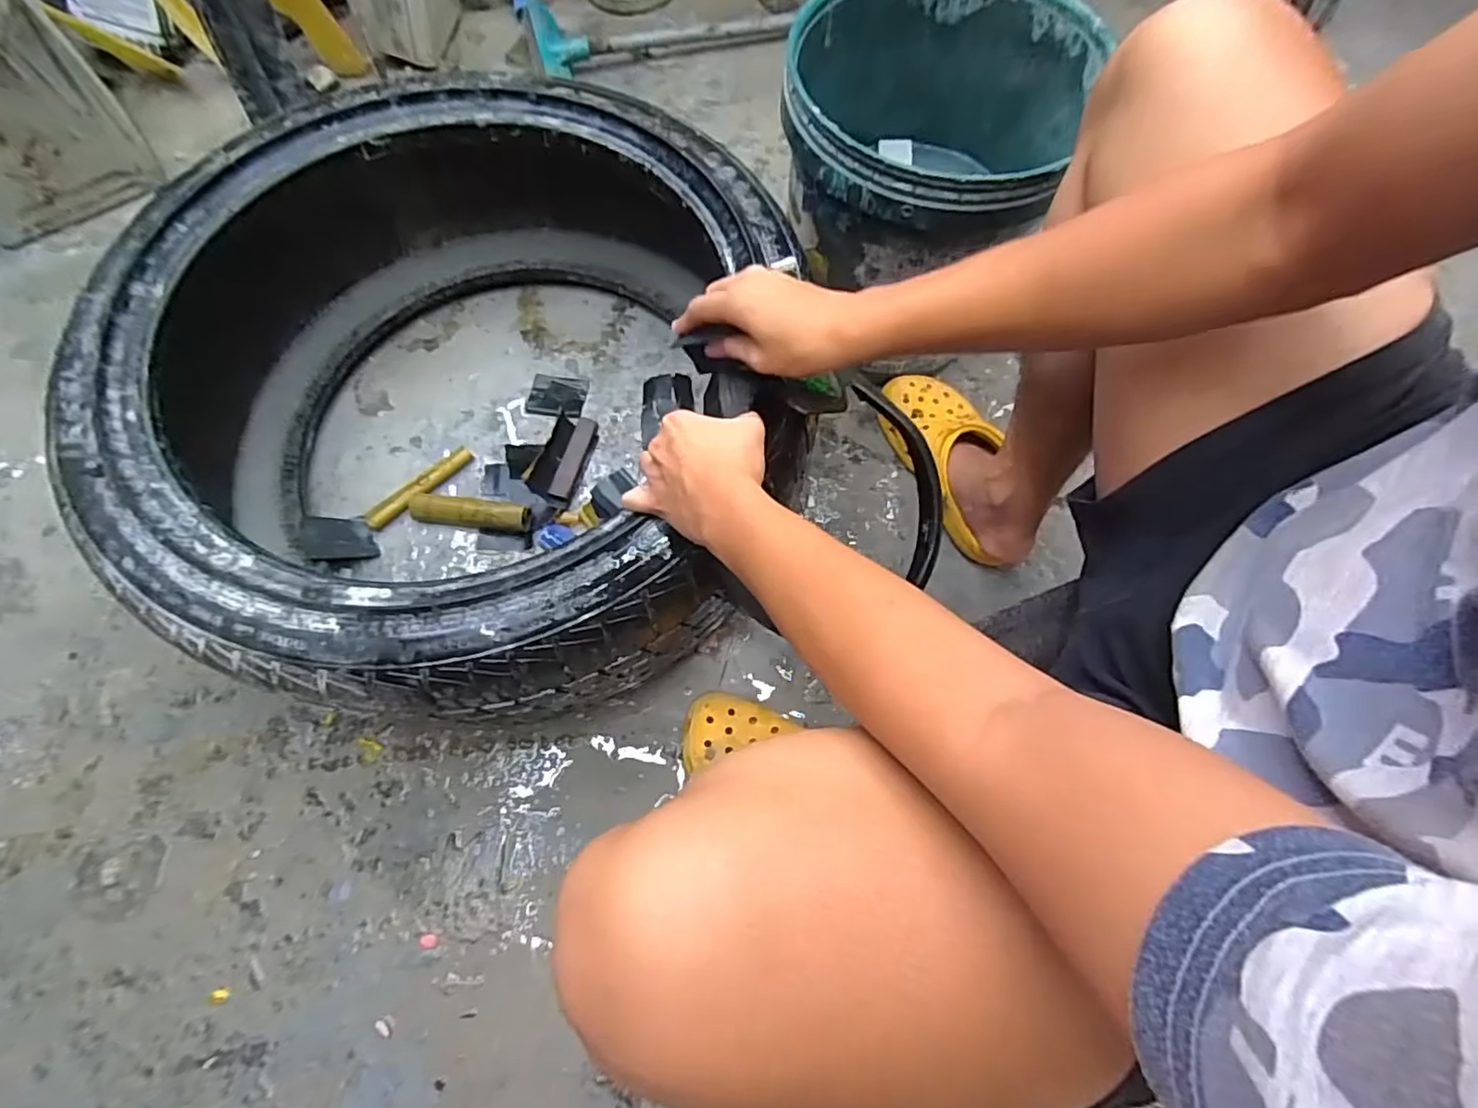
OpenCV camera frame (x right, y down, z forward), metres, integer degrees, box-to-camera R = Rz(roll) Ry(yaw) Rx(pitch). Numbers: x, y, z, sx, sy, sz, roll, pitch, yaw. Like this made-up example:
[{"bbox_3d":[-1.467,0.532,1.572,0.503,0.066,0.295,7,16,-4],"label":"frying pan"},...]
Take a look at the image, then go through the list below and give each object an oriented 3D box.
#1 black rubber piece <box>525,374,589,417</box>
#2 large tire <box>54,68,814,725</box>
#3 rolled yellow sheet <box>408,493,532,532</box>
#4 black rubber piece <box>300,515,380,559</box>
[{"bbox_3d":[-0.239,-0.209,0.817,0.074,0.012,0.063,10,70,3],"label":"black rubber piece"},{"bbox_3d":[-0.281,-0.184,0.659,0.689,0.236,0.649,0,69,-1],"label":"large tire"},{"bbox_3d":[-0.323,-0.049,0.742,0.142,0.031,0.032,8,69,1],"label":"rolled yellow sheet"},{"bbox_3d":[-0.462,-0.020,0.718,0.073,0.007,0.055,-3,63,-41],"label":"black rubber piece"}]

